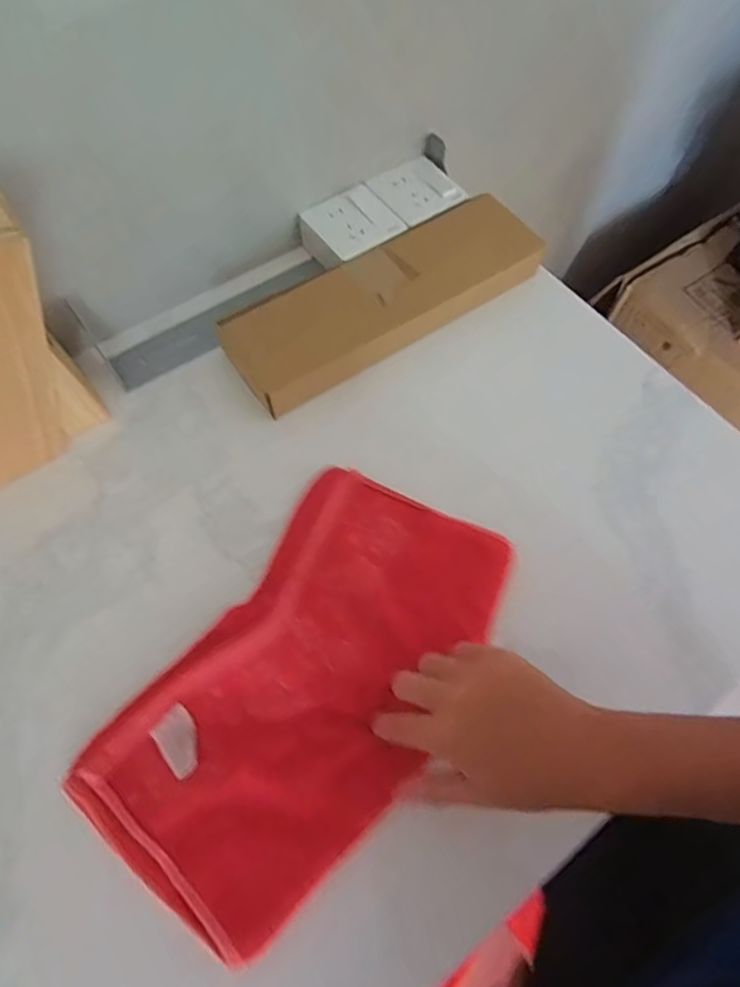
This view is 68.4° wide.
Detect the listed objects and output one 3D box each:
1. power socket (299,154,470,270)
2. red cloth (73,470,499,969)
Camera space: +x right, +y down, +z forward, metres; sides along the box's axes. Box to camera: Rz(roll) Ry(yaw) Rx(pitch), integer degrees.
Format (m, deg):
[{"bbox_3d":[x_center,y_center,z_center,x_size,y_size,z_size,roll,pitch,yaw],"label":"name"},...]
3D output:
[{"bbox_3d":[0.014,-0.311,0.606,0.182,0.027,0.087,-32,71,-16],"label":"power socket"},{"bbox_3d":[-0.042,0.130,0.405,0.181,0.017,0.322,33,68,12],"label":"red cloth"}]

